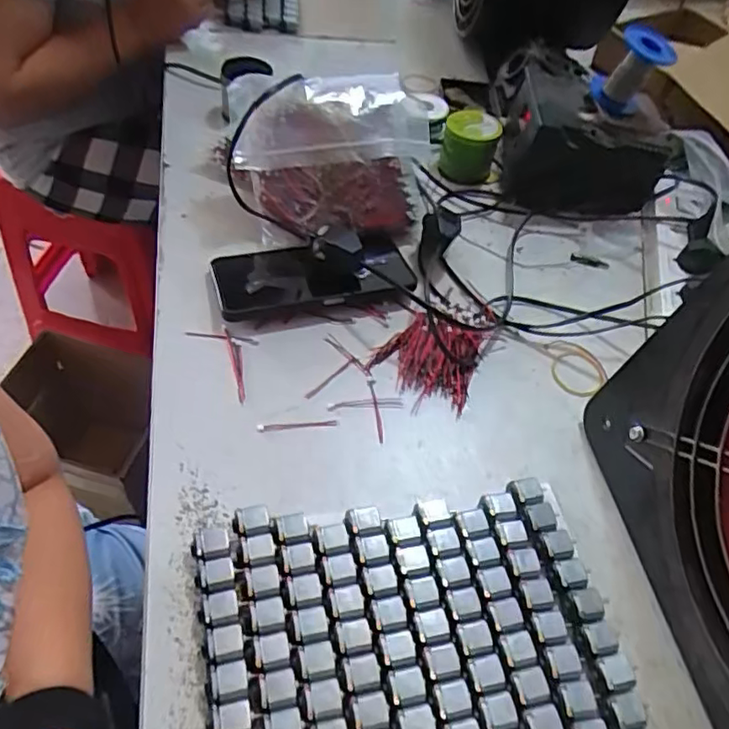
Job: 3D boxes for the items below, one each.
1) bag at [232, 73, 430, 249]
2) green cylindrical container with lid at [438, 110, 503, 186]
[{"bbox_3d":[-0.025,-0.190,0.556,0.191,0.054,0.150,-11,94,-8],"label":"bag"},{"bbox_3d":[0.113,-0.235,0.662,0.060,0.055,0.069,13,53,2],"label":"green cylindrical container with lid"}]

